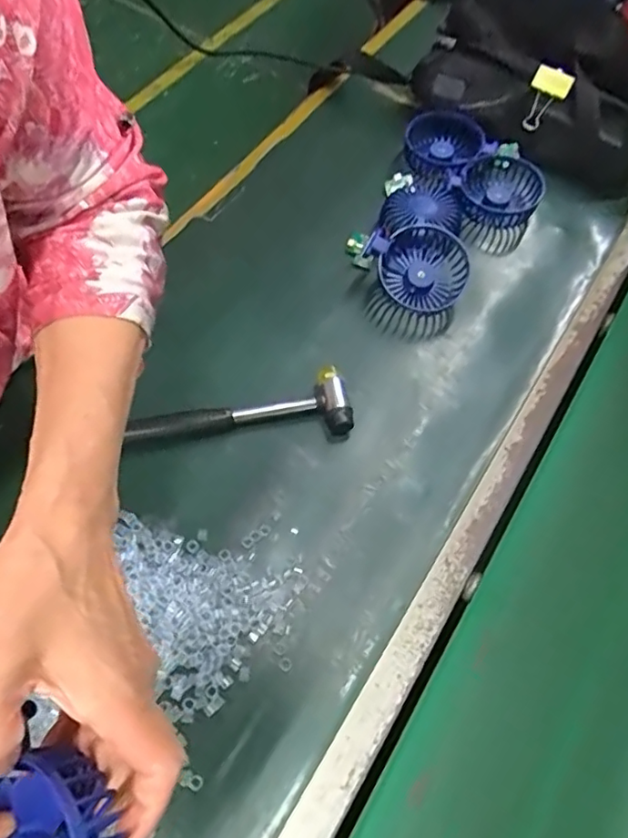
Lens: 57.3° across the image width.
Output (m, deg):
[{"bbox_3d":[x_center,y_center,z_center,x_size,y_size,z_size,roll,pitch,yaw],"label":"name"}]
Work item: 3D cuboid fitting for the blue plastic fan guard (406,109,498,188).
[{"bbox_3d":[0.153,-0.317,0.676,0.094,0.042,0.102,-40,72,-20],"label":"blue plastic fan guard"}]

